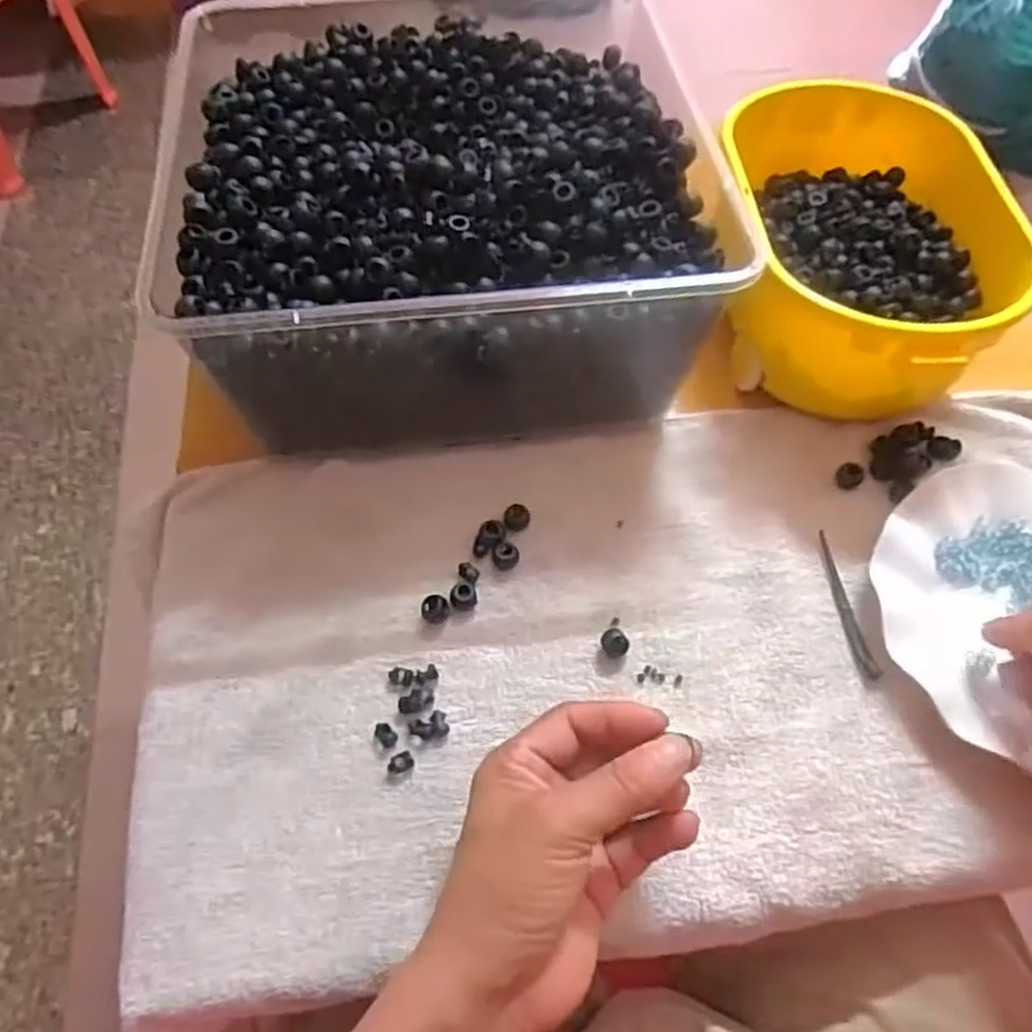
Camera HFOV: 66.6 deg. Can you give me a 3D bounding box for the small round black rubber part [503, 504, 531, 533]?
[{"bbox_3d":[0.001,0.001,0.462,0.015,0.010,0.015,1,58,-1],"label":"small round black rubber part"}]

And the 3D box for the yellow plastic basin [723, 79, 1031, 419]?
[{"bbox_3d":[0.221,-0.168,0.513,0.156,0.100,0.245,4,58,1],"label":"yellow plastic basin"}]

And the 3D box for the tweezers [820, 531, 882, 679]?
[{"bbox_3d":[0.185,0.049,0.441,0.008,0.009,0.089,-5,58,-5],"label":"tweezers"}]

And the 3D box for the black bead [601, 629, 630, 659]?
[{"bbox_3d":[0.053,0.068,0.420,0.015,0.011,0.013,14,59,7],"label":"black bead"}]

